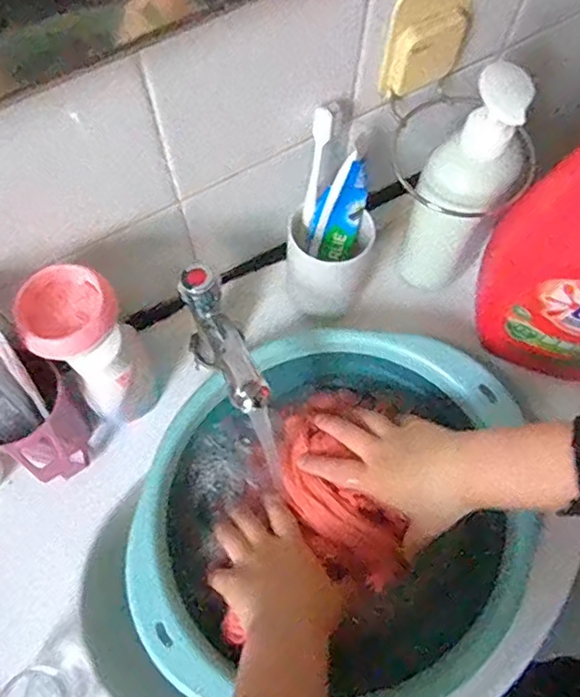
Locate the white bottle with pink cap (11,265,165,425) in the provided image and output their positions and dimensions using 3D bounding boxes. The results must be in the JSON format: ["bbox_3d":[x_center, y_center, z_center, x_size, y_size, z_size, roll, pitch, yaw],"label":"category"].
[{"bbox_3d":[-0.144,0.005,0.440,0.064,0.157,0.074,-36,75,-14],"label":"white bottle with pink cap"}]

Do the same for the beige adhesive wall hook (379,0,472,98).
[{"bbox_3d":[0.100,-0.224,0.406,0.070,0.088,0.023,-38,75,-15],"label":"beige adhesive wall hook"}]

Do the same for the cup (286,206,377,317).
[{"bbox_3d":[0.030,-0.070,0.500,0.070,0.079,0.065,1,69,-2],"label":"cup"}]

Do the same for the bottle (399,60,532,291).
[{"bbox_3d":[0.145,-0.131,0.476,0.069,0.206,0.075,1,69,-2],"label":"bottle"}]

